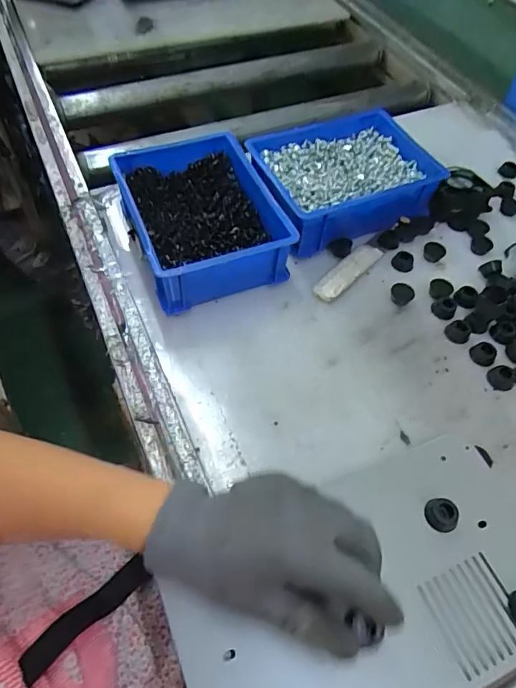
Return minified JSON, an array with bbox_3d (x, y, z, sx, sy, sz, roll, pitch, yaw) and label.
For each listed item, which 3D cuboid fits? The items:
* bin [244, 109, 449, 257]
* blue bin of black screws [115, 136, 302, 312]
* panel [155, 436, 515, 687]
[{"bbox_3d":[0.101,-0.201,0.563,0.211,0.063,0.155,-21,59,-16],"label":"bin"},{"bbox_3d":[-0.064,-0.141,0.514,0.147,0.069,0.199,-19,59,-14],"label":"blue bin of black screws"},{"bbox_3d":[0.080,0.178,0.326,0.268,0.022,0.157,-21,59,-16],"label":"panel"}]

